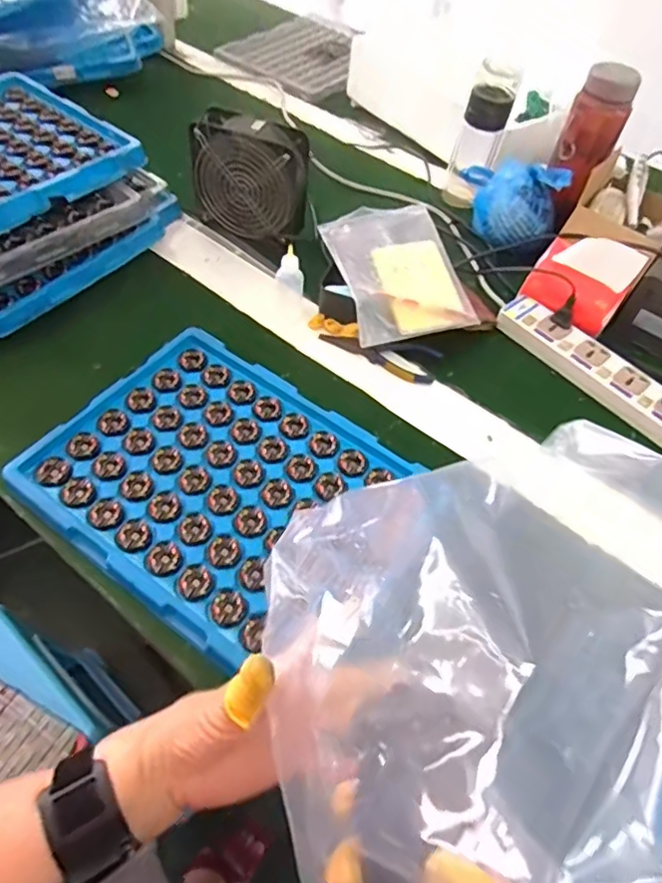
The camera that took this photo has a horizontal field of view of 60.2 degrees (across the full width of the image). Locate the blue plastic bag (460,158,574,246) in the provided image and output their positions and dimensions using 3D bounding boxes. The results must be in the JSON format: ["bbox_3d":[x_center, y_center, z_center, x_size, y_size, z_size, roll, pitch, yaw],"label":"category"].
[{"bbox_3d":[0.252,-0.354,0.844,0.158,0.090,0.096,30,59,18],"label":"blue plastic bag"}]

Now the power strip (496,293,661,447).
[{"bbox_3d":[0.342,-0.074,0.699,0.071,0.031,0.321,-35,61,-24],"label":"power strip"}]

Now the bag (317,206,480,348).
[{"bbox_3d":[0.080,-0.218,0.710,0.141,0.024,0.197,-14,66,-10],"label":"bag"}]

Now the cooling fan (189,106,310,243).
[{"bbox_3d":[-0.111,-0.365,0.784,0.150,0.125,0.074,14,55,8],"label":"cooling fan"}]

